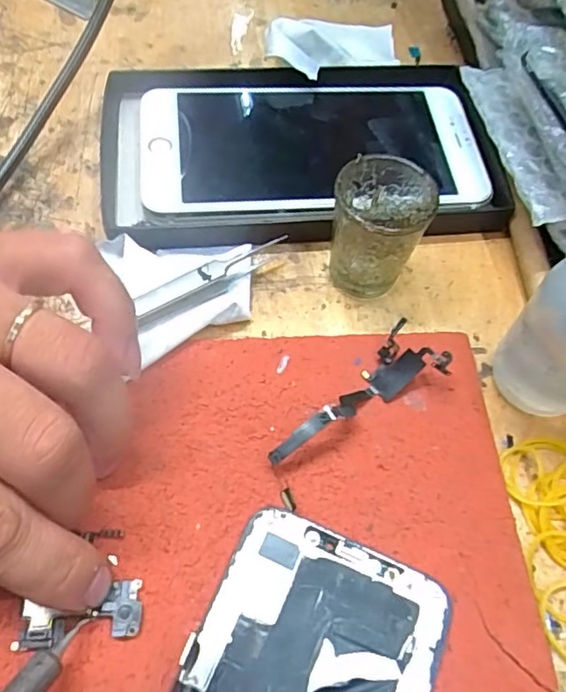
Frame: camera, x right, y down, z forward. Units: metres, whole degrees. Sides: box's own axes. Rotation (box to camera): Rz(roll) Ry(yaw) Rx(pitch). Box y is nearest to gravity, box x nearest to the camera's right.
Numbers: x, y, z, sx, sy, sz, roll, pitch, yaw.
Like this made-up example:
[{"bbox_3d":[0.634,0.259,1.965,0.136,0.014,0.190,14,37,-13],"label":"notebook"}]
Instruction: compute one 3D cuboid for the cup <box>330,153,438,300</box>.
[{"bbox_3d":[0.035,-0.044,0.219,0.033,0.054,0.031,1,62,-3],"label":"cup"}]

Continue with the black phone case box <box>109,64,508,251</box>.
[{"bbox_3d":[0.006,-0.089,0.261,0.172,0.019,0.099,-3,62,-5],"label":"black phone case box"}]

